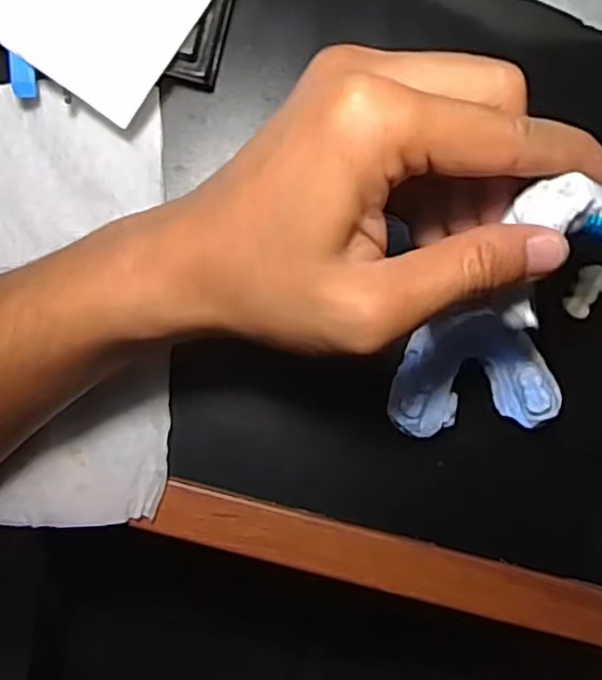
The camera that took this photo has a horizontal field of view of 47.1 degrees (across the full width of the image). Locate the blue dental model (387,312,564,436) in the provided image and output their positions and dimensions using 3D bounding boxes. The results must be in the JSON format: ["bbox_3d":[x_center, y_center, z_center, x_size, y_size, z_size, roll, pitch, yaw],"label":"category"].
[{"bbox_3d":[0.070,0.013,0.285,0.067,0.021,0.047,-7,91,-1],"label":"blue dental model"}]

